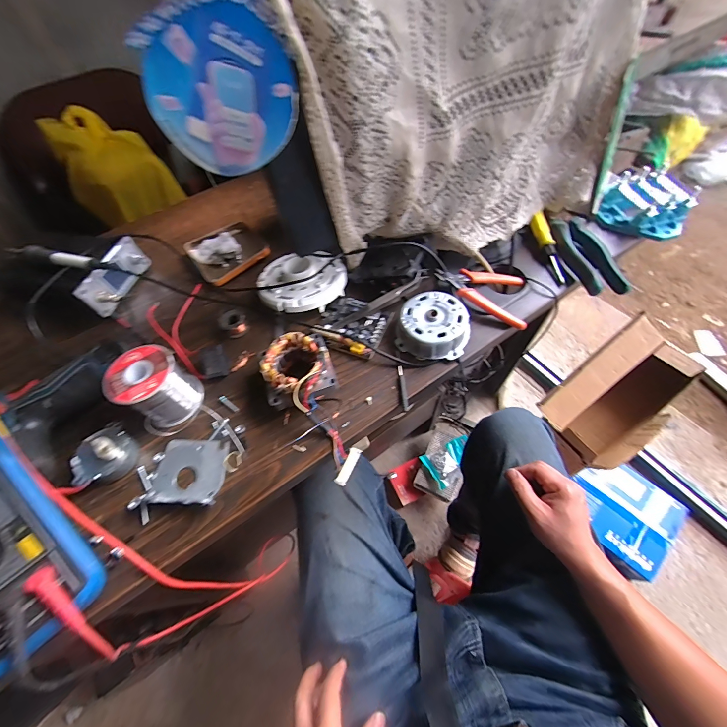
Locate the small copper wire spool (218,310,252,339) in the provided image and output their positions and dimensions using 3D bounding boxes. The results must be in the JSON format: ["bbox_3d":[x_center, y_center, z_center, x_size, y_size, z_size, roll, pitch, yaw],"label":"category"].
[{"bbox_3d":[-0.164,-0.051,0.427,0.030,0.028,0.029,-32,62,-14],"label":"small copper wire spool"}]

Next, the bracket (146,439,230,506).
[{"bbox_3d":[-0.174,0.108,0.340,0.070,0.006,0.062,1,59,5],"label":"bracket"}]

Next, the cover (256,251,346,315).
[{"bbox_3d":[-0.080,-0.109,0.443,0.113,0.034,0.094,-10,59,-2],"label":"cover"}]

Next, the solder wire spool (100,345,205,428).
[{"bbox_3d":[-0.217,0.026,0.358,0.059,0.073,0.064,-2,59,3],"label":"solder wire spool"}]

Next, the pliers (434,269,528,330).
[{"bbox_3d":[0.159,-0.101,0.430,0.121,0.020,0.079,26,64,18],"label":"pliers"}]

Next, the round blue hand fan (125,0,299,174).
[{"bbox_3d":[-0.094,-0.186,0.229,0.102,0.089,0.025,-29,48,8],"label":"round blue hand fan"}]

